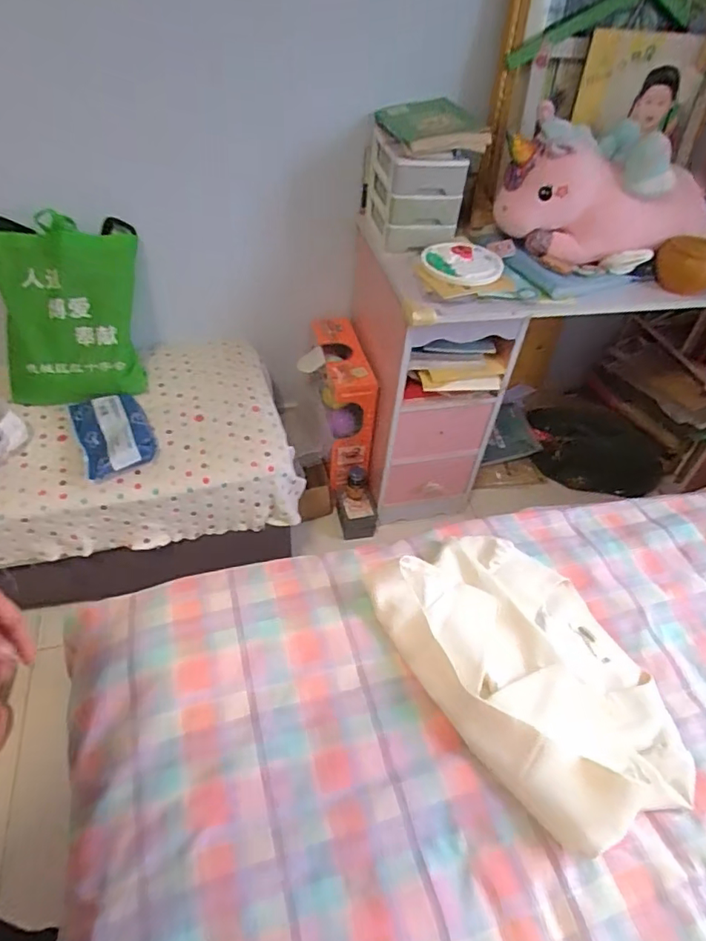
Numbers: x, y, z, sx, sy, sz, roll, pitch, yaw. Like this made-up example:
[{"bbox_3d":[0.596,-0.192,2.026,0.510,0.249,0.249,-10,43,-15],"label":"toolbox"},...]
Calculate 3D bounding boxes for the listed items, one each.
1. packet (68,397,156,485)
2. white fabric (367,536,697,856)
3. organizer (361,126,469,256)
[{"bbox_3d":[-0.518,-0.088,1.187,0.152,0.061,0.244,-18,51,-22],"label":"packet"},{"bbox_3d":[0.258,0.274,0.786,0.300,0.071,0.458,-25,54,-26],"label":"white fabric"},{"bbox_3d":[0.116,-0.629,1.229,0.163,0.202,0.279,-7,48,-12],"label":"organizer"}]

